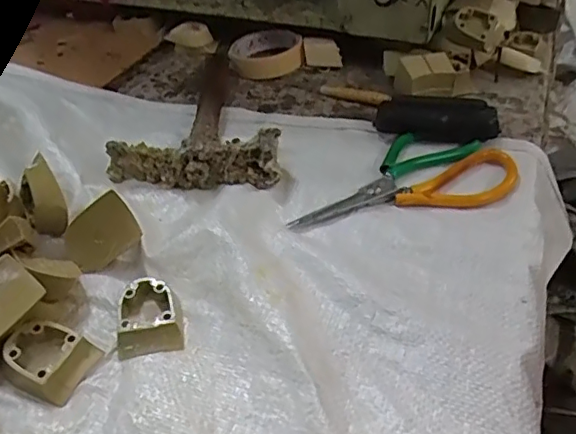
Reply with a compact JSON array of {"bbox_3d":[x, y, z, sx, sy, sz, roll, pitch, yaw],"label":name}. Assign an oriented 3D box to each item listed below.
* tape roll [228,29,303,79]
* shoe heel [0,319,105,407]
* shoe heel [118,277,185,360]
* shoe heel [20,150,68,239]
[{"bbox_3d":[-0.026,-0.194,0.651,0.080,0.032,0.080,-2,40,1],"label":"tape roll"},{"bbox_3d":[-0.144,0.083,0.336,0.048,0.019,0.038,15,43,20],"label":"shoe heel"},{"bbox_3d":[-0.088,0.061,0.357,0.039,0.019,0.046,-9,40,-8],"label":"shoe heel"},{"bbox_3d":[-0.180,-0.017,0.409,0.025,0.038,0.046,-25,45,-25],"label":"shoe heel"}]

